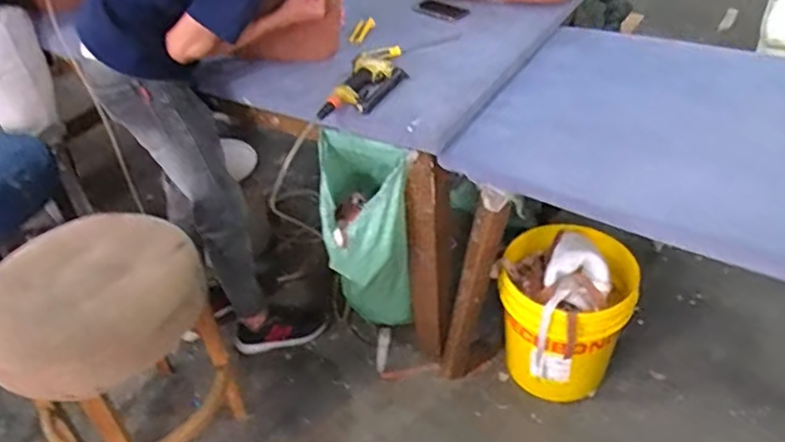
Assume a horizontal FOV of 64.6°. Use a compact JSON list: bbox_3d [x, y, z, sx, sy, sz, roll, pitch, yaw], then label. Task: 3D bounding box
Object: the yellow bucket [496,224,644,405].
[{"bbox_3d":[0.454,0.227,1.627,0.314,0.391,0.359,11,42,19],"label":"yellow bucket"}]

